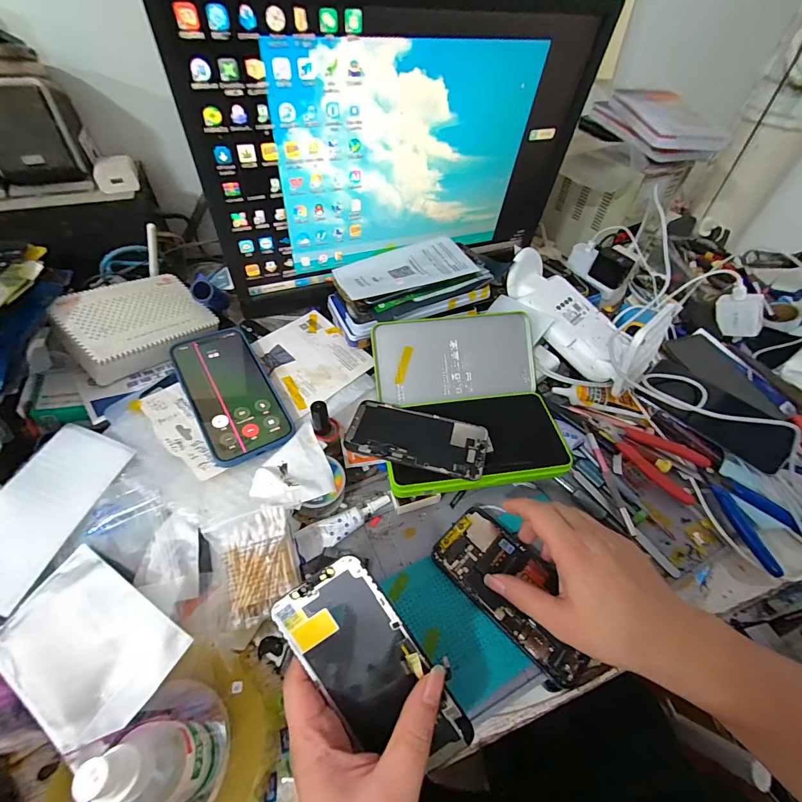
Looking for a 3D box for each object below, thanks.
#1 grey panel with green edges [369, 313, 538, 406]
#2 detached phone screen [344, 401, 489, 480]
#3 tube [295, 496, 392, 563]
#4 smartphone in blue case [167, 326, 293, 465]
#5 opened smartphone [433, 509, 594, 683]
[{"bbox_3d":[0.065,-0.052,0.455,0.192,0.008,0.097,-6,93,-7],"label":"grey panel with green edges"},{"bbox_3d":[0.017,0.037,0.399,0.143,0.011,0.068,13,50,10],"label":"detached phone screen"},{"bbox_3d":[-0.054,0.119,0.367,0.095,0.014,0.027,-21,54,-19],"label":"tube"},{"bbox_3d":[-0.181,-0.013,0.405,0.081,0.006,0.165,-23,64,-26],"label":"smartphone in blue case"},{"bbox_3d":[0.103,0.164,0.339,0.147,0.007,0.072,38,58,25],"label":"opened smartphone"}]

